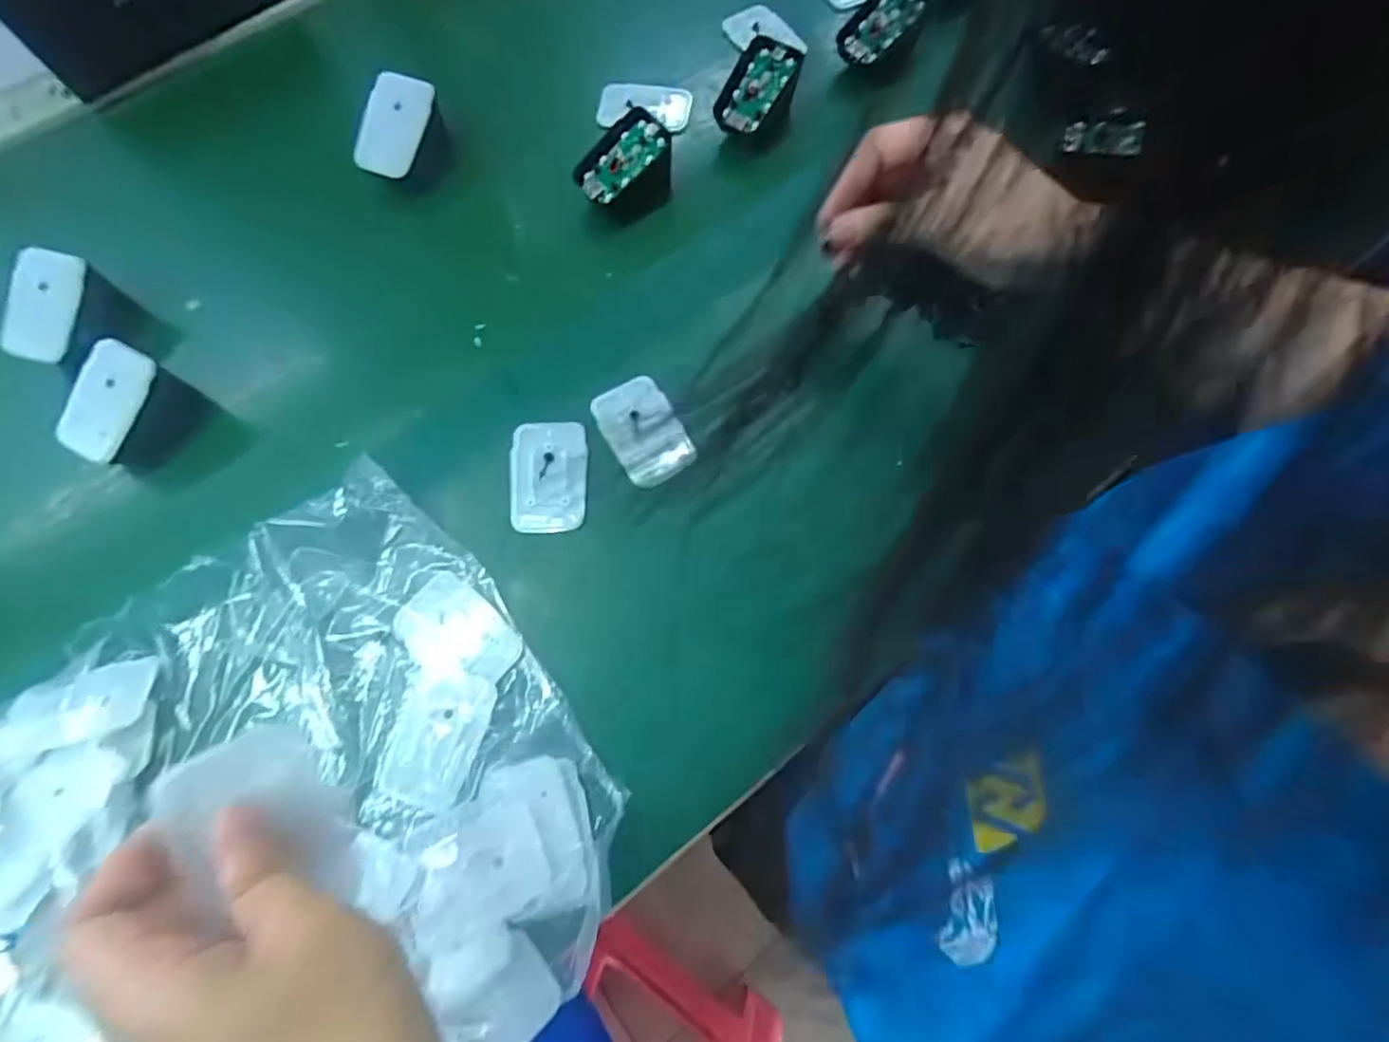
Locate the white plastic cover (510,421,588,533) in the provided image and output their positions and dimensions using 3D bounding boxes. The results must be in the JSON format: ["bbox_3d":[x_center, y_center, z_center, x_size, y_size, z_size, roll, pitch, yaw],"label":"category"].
[{"bbox_3d":[-0.089,-0.028,0.366,0.046,0.006,0.069,-2,71,3],"label":"white plastic cover"}]

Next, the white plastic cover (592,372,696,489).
[{"bbox_3d":[-0.031,-0.057,0.372,0.044,0.009,0.069,-29,72,-7],"label":"white plastic cover"}]

